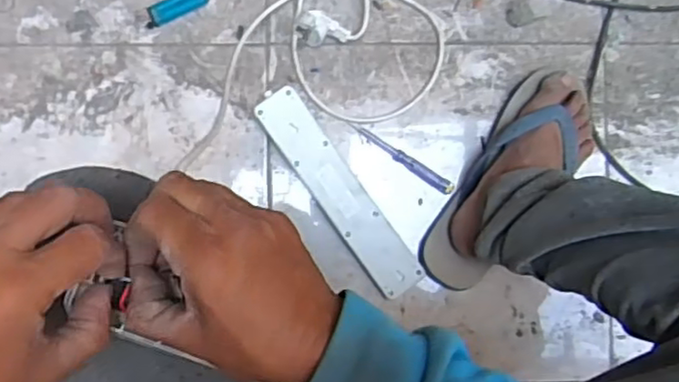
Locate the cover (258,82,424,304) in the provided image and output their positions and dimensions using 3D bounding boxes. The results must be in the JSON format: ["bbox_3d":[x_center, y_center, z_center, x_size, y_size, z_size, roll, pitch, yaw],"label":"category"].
[{"bbox_3d":[-0.002,0.002,0.745,0.054,0.023,0.265,-36,90,-4],"label":"cover"}]

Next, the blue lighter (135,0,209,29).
[{"bbox_3d":[-0.188,-0.207,0.740,0.081,0.007,0.025,-25,90,-4],"label":"blue lighter"}]

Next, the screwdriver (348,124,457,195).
[{"bbox_3d":[0.074,-0.038,0.756,0.135,0.013,0.017,34,86,-2],"label":"screwdriver"}]

